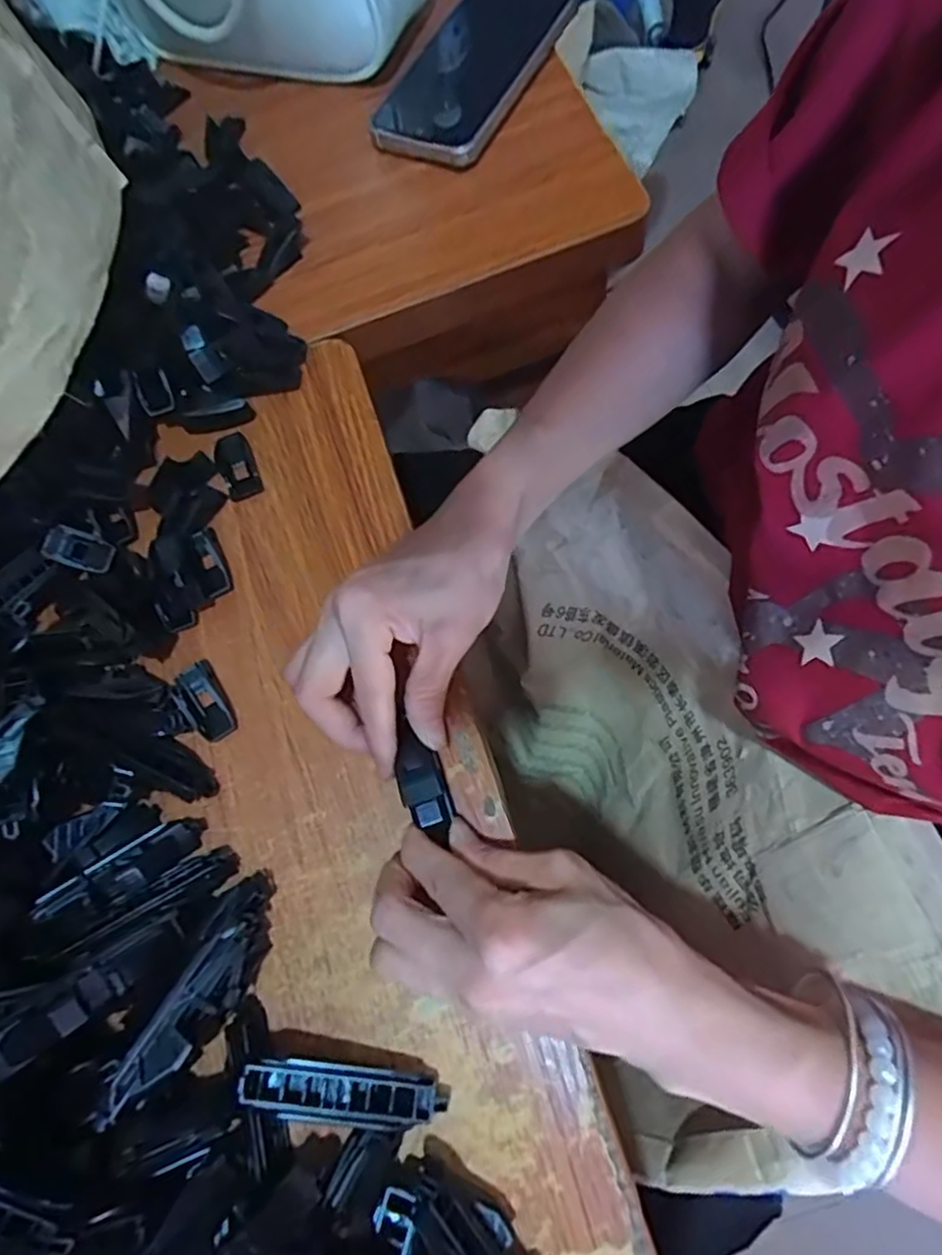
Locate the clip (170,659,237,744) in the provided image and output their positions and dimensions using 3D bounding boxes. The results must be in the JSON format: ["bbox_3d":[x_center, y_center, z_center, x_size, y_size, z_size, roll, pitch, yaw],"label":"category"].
[{"bbox_3d":[-0.135,0.036,0.332,0.020,0.009,0.043,-32,70,-5],"label":"clip"}]

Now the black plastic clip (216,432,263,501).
[{"bbox_3d":[-0.134,-0.093,0.380,0.020,0.005,0.043,-25,69,-2],"label":"black plastic clip"}]

